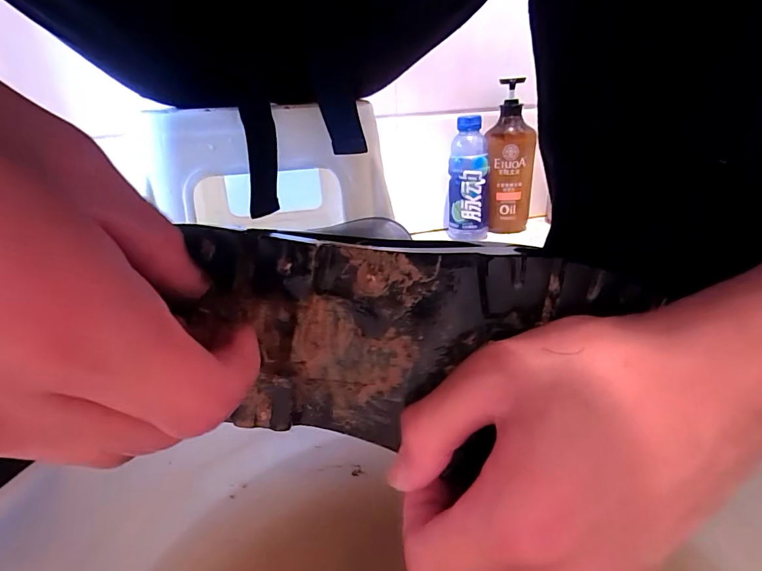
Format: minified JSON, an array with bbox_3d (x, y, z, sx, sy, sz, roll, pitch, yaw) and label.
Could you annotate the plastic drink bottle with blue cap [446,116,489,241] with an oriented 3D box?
[{"bbox_3d":[0.153,-0.180,0.732,0.076,0.201,0.068,3,26,11],"label":"plastic drink bottle with blue cap"}]

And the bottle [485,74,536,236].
[{"bbox_3d":[0.219,-0.210,0.711,0.080,0.248,0.067,6,27,18],"label":"bottle"}]

